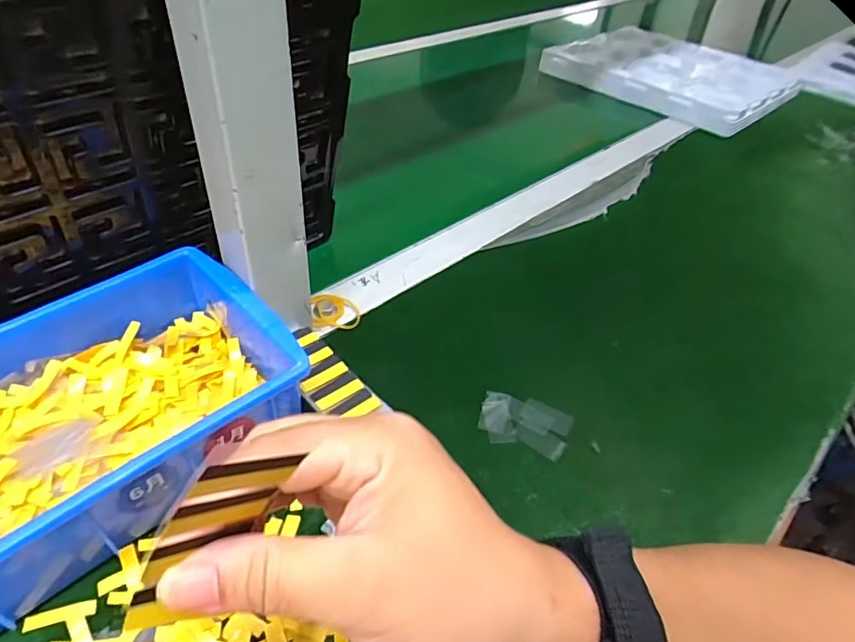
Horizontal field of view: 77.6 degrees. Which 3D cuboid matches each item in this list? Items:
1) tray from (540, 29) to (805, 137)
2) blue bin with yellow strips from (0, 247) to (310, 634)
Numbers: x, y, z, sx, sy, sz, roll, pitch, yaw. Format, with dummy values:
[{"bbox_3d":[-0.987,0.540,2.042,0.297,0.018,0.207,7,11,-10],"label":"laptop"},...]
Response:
[{"bbox_3d":[0.367,-0.383,0.815,0.251,0.036,0.320,-31,55,-33],"label":"tray"},{"bbox_3d":[-0.183,0.049,0.289,0.199,0.067,0.146,-32,55,-33],"label":"blue bin with yellow strips"}]

